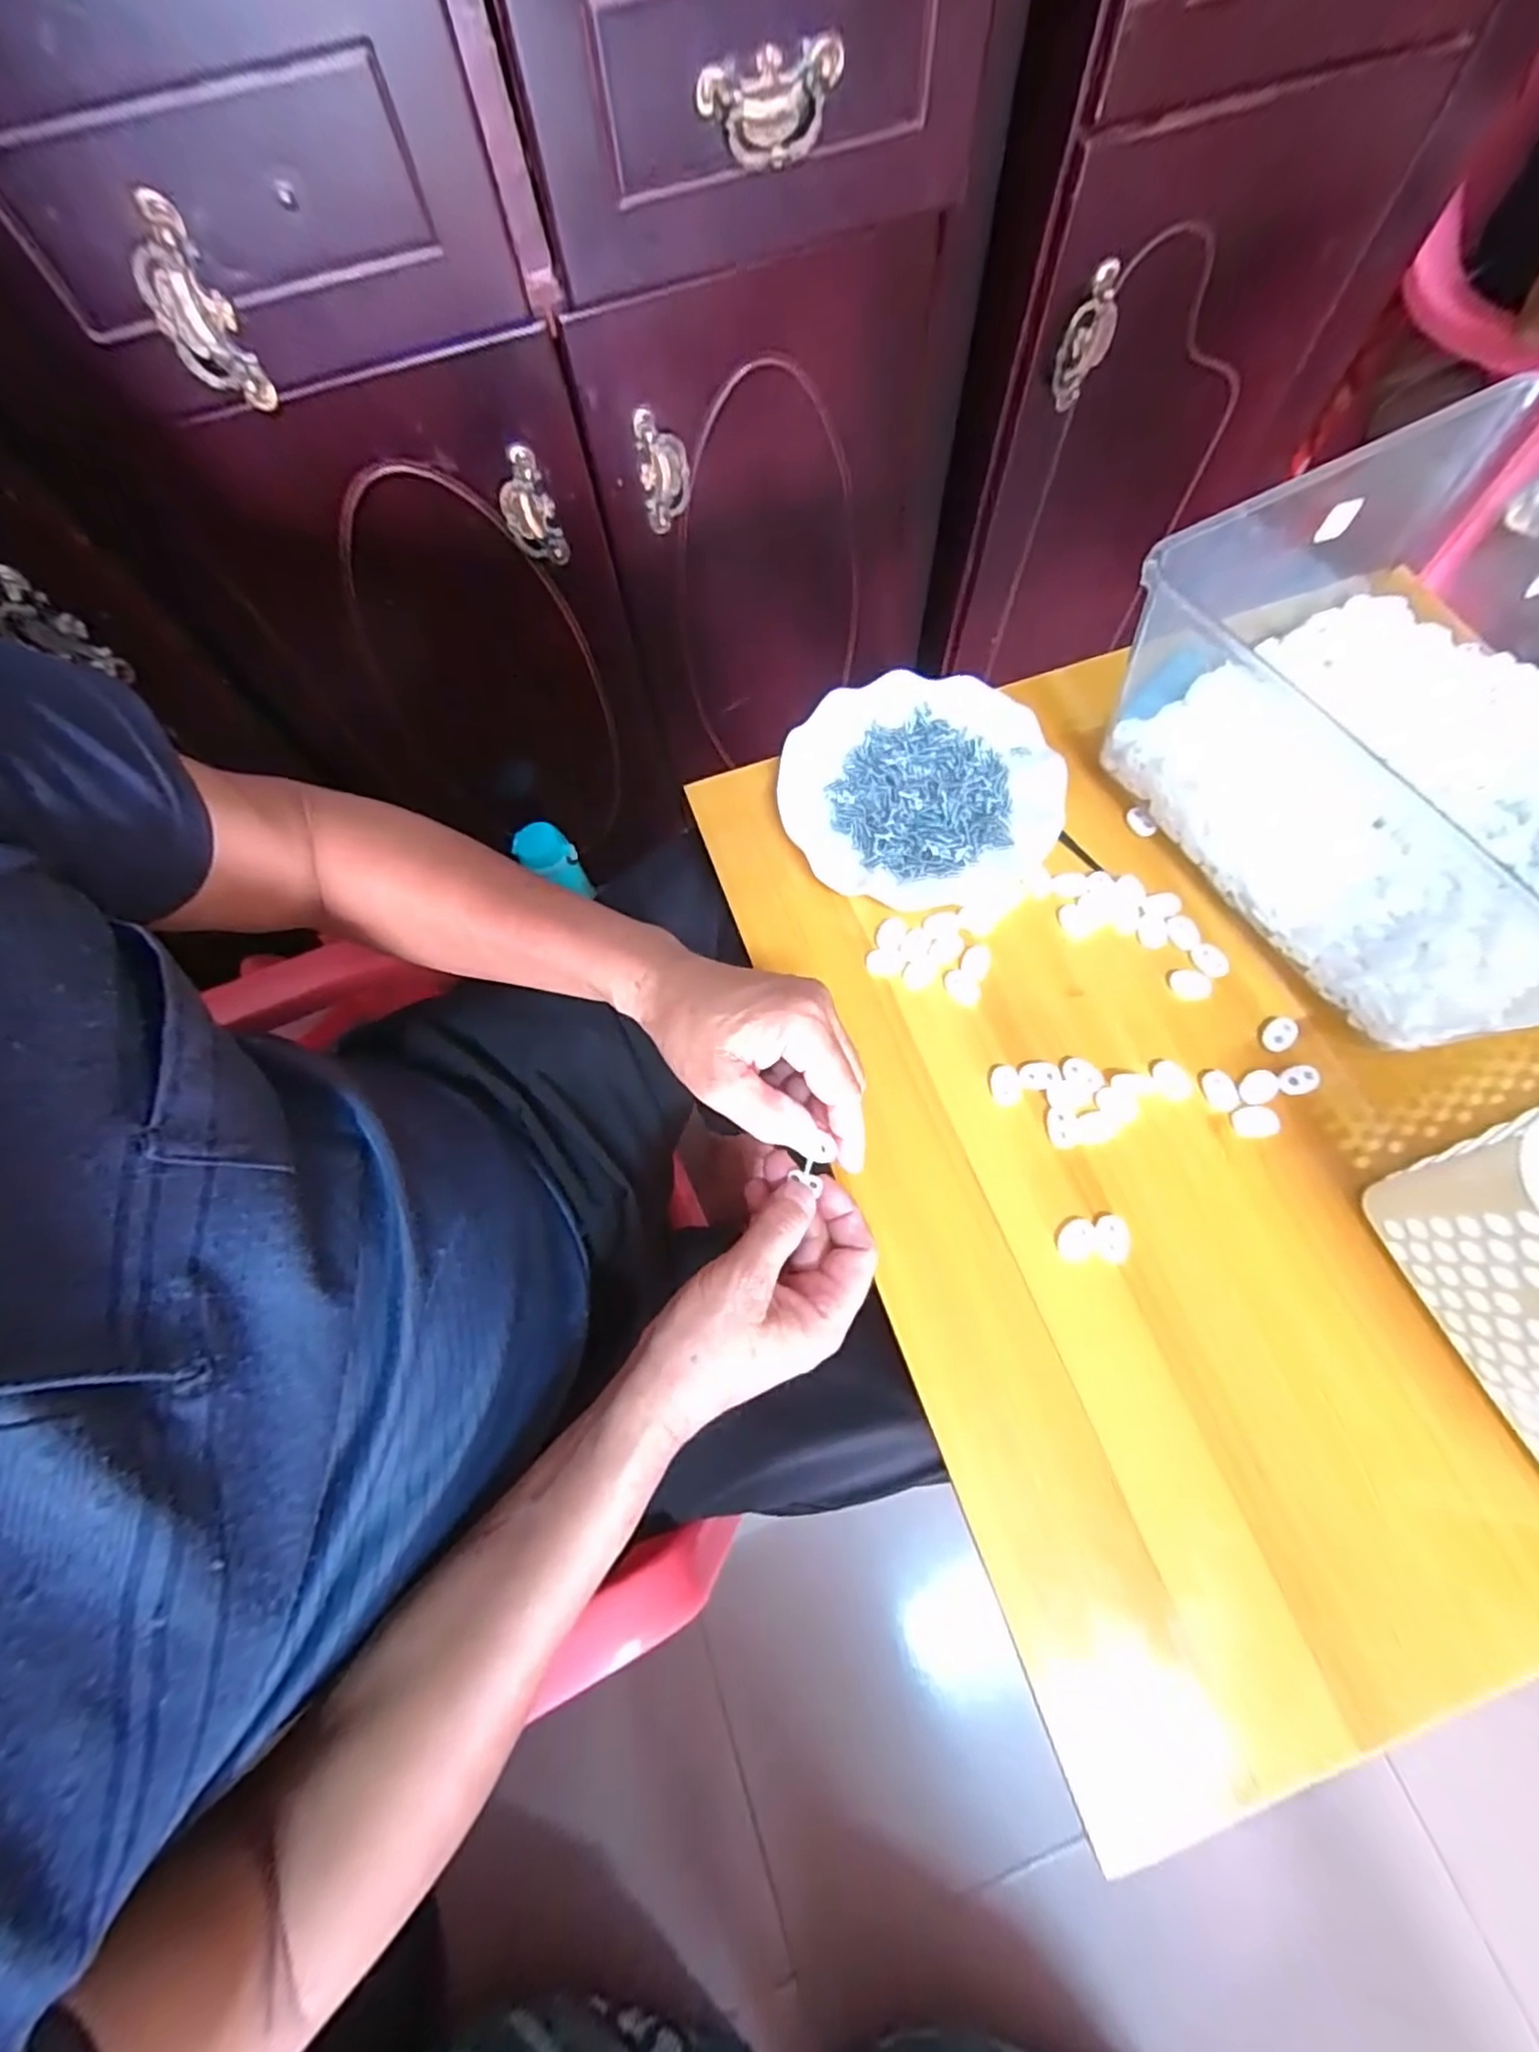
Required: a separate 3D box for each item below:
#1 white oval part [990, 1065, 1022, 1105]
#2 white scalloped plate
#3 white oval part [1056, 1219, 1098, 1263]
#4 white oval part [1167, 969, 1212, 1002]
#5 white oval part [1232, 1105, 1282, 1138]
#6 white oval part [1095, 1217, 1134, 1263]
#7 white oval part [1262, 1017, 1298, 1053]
[{"bbox_3d":[0.139,0.035,0.400,0.017,0.004,0.023,-3,69,1],"label":"white oval part"},{"bbox_3d":[0.099,-0.160,0.462,0.179,0.021,0.173,-1,70,2],"label":"white scalloped plate"},{"bbox_3d":[0.166,0.116,0.368,0.020,0.004,0.021,-2,69,1],"label":"white oval part"},{"bbox_3d":[0.258,-0.025,0.417,0.024,0.004,0.020,9,70,5],"label":"white oval part"},{"bbox_3d":[0.275,0.054,0.384,0.026,0.004,0.018,-3,69,1],"label":"white oval part"},{"bbox_3d":[0.184,0.115,0.366,0.017,0.005,0.023,-1,70,2],"label":"white oval part"},{"bbox_3d":[0.302,0.004,0.401,0.025,0.004,0.017,-36,72,-11],"label":"white oval part"}]

